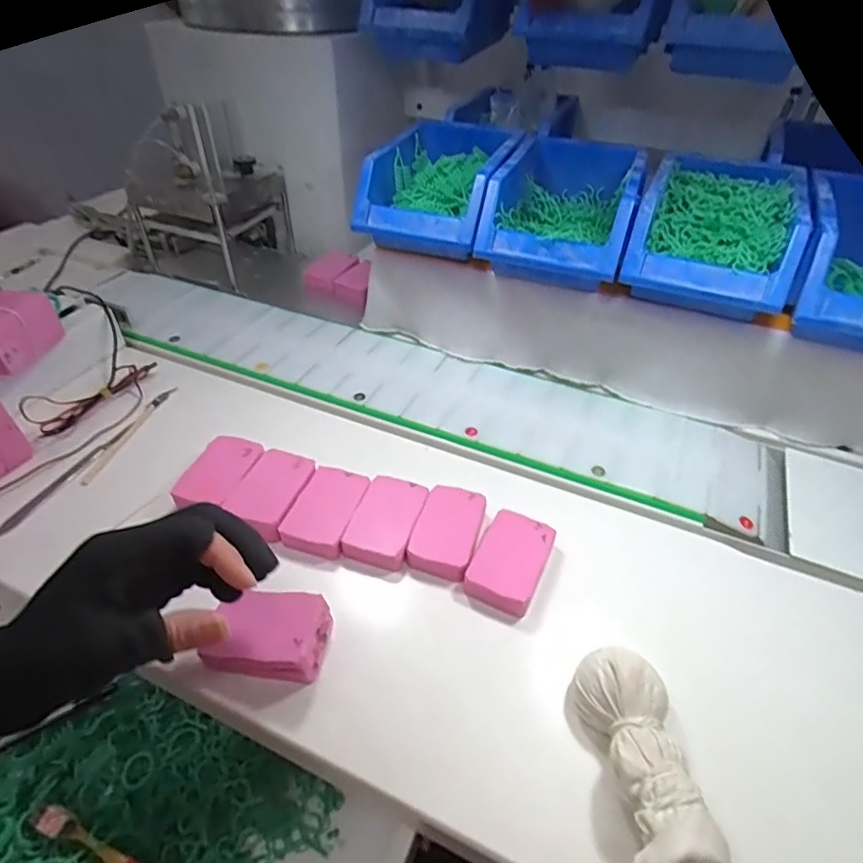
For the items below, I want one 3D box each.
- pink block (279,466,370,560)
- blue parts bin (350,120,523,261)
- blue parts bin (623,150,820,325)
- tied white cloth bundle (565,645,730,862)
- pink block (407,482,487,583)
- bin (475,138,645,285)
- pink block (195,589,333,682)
[{"bbox_3d":[-0.080,0.060,0.417,0.045,0.015,0.073,12,44,13],"label":"pink block"},{"bbox_3d":[0.019,-0.260,0.569,0.125,0.076,0.211,14,45,15],"label":"blue parts bin"},{"bbox_3d":[0.247,-0.178,0.478,0.125,0.070,0.173,16,45,17],"label":"blue parts bin"},{"bbox_3d":[0.103,0.183,0.268,0.064,0.052,0.158,-2,43,-2],"label":"tied white cloth bundle"},{"bbox_3d":[0.013,0.072,0.403,0.045,0.015,0.071,12,44,13],"label":"pink block"},{"bbox_3d":[0.131,-0.219,0.526,0.127,0.074,0.206,15,45,16],"label":"bin"},{"bbox_3d":[-0.100,0.125,0.336,0.067,0.027,0.048,3,43,4],"label":"pink block"}]

